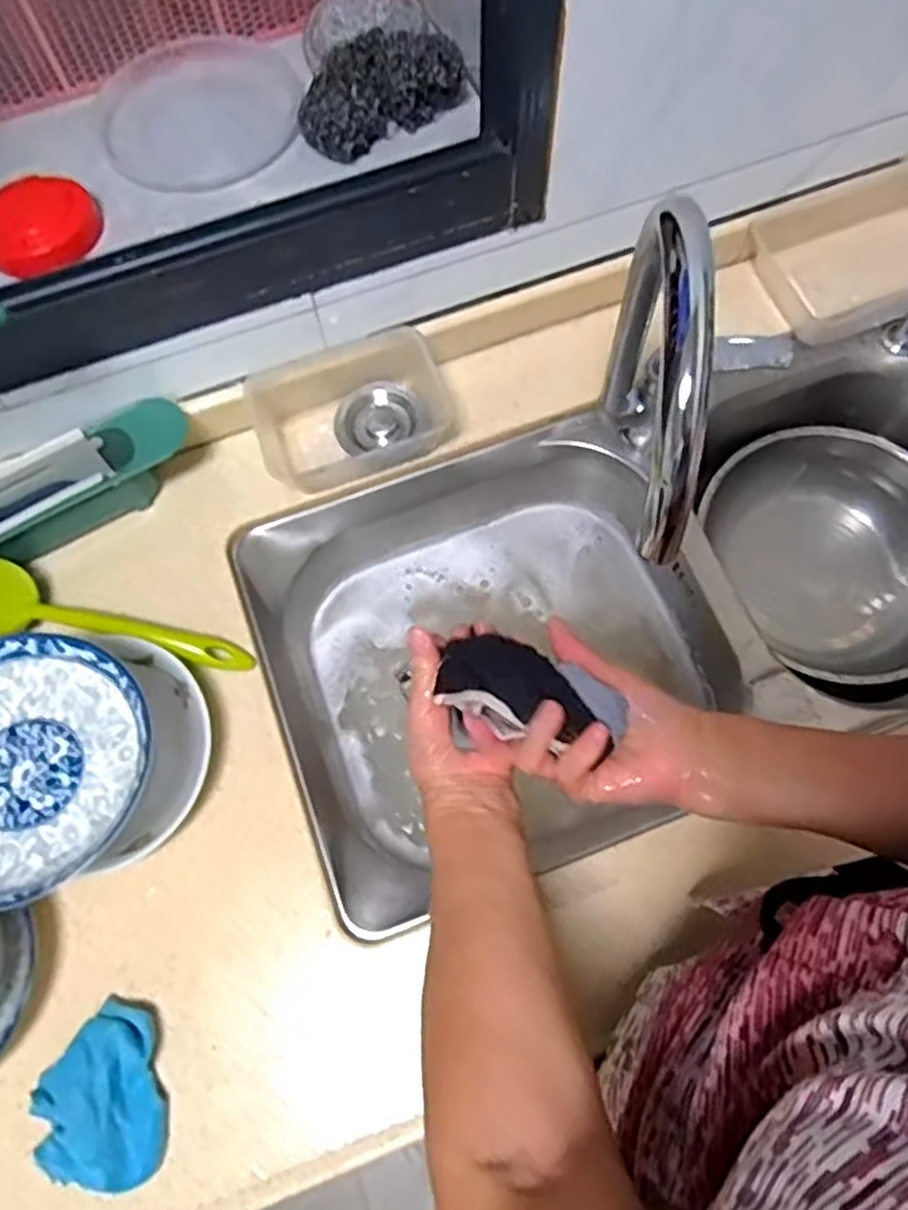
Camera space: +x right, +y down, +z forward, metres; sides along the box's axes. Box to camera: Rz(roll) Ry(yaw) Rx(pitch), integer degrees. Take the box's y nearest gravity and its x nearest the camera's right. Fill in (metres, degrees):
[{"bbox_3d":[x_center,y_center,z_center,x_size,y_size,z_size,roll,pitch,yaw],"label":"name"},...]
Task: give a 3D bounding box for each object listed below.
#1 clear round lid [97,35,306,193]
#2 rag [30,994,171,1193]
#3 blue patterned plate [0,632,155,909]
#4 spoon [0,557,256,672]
[{"bbox_3d":[-0.218,-0.425,0.655,0.167,0.014,0.161,-1,71,2],"label":"clear round lid"},{"bbox_3d":[-0.245,0.338,0.521,0.080,0.038,0.108,-12,71,-2],"label":"rag"},{"bbox_3d":[-0.299,0.107,0.517,0.173,0.042,0.174,-1,71,2],"label":"blue patterned plate"},{"bbox_3d":[-0.290,0.023,0.625,0.236,0.064,0.059,17,72,8],"label":"spoon"}]

